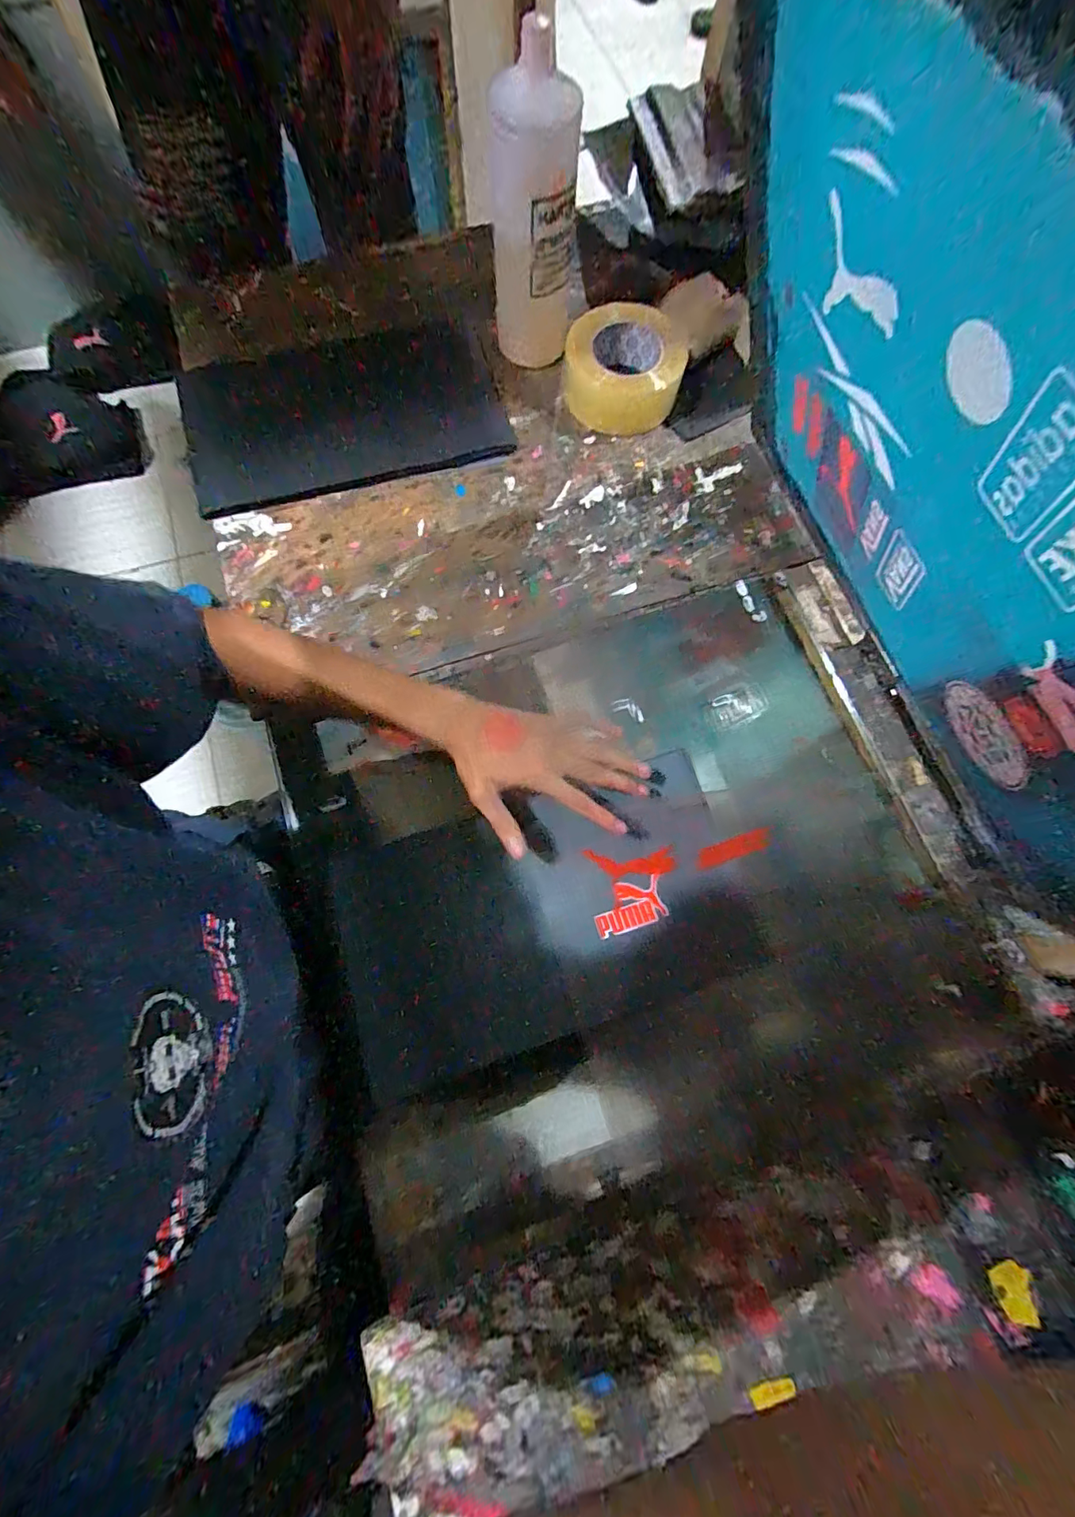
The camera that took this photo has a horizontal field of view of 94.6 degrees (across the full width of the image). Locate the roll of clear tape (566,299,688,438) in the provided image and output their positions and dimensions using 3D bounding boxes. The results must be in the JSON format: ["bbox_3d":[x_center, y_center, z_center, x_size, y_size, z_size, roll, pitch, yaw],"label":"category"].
[{"bbox_3d":[0.097,-0.449,0.574,0.124,0.063,0.124,0,76,-2],"label":"roll of clear tape"}]

